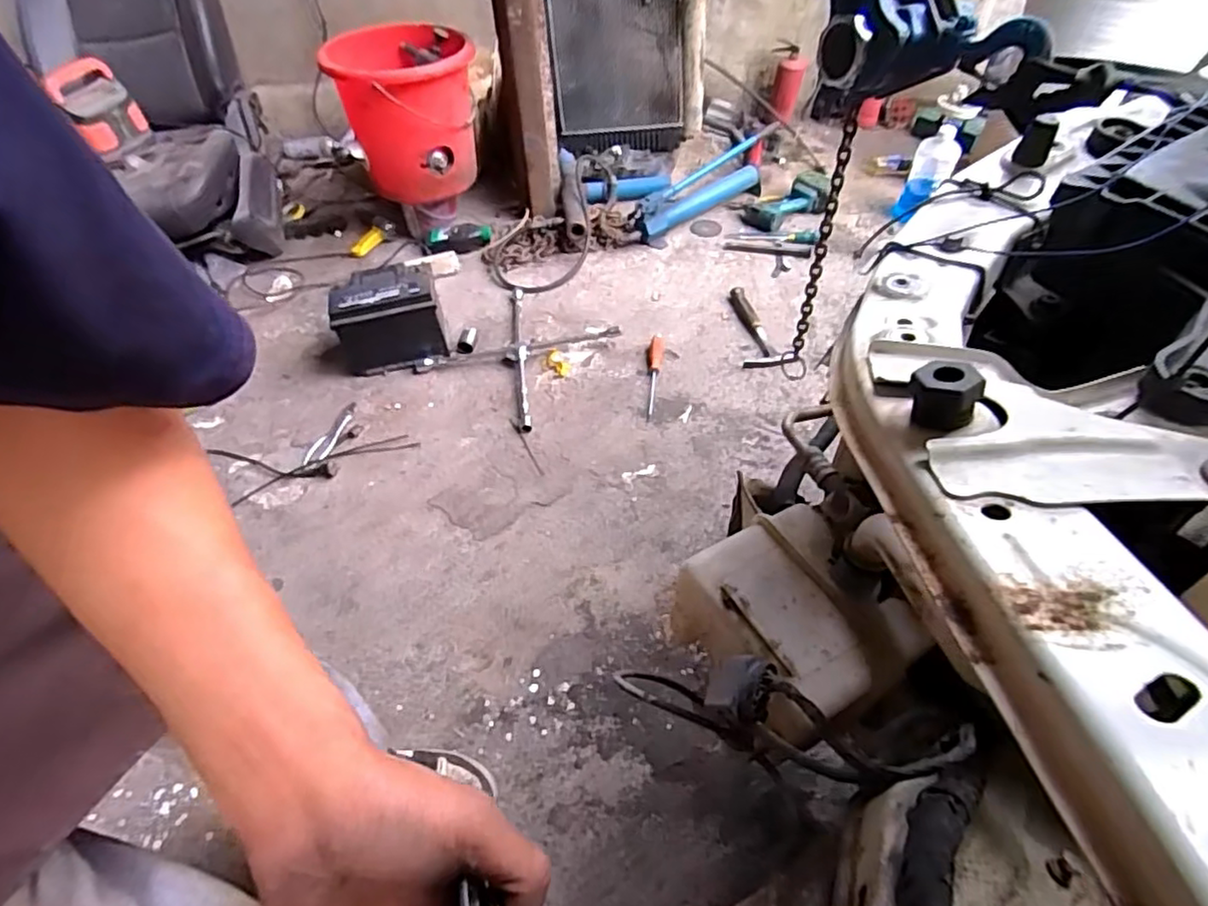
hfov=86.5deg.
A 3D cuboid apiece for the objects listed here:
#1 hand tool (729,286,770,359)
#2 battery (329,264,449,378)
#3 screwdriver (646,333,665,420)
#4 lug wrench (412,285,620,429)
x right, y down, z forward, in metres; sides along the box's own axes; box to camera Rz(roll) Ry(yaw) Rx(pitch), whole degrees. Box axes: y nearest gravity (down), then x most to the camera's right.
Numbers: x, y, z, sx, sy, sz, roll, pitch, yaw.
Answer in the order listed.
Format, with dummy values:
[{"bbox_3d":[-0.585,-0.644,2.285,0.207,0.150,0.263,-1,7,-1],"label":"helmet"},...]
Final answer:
[{"bbox_3d":[0.384,-0.346,1.671,0.037,0.026,0.282,-11,50,-5],"label":"hand tool"},{"bbox_3d":[-0.543,-0.333,1.610,0.272,0.206,0.195,-14,50,-8],"label":"battery"},{"bbox_3d":[0.119,-0.193,1.552,0.041,0.029,0.285,4,50,7],"label":"screwdriver"},{"bbox_3d":[-0.214,-0.262,1.640,0.394,0.034,0.419,27,56,24],"label":"lug wrench"}]

